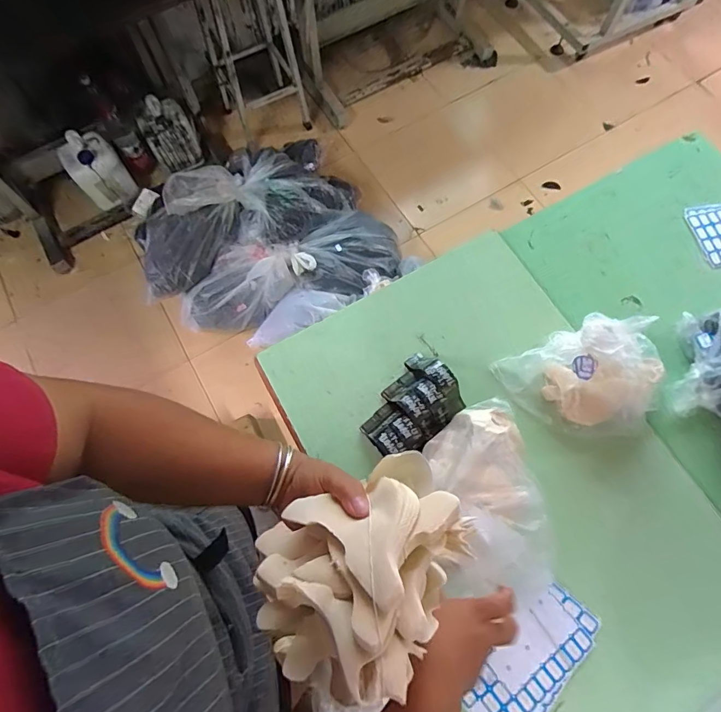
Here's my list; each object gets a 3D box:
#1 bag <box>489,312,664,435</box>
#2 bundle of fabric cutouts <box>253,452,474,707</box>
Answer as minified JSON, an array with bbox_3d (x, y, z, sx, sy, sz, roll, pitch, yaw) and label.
[{"bbox_3d":[0.365,0.028,0.692,0.258,0.131,0.164,11,75,4],"label":"bag"},{"bbox_3d":[0.009,0.172,0.346,0.177,0.095,0.140,-26,76,-7],"label":"bundle of fabric cutouts"}]

